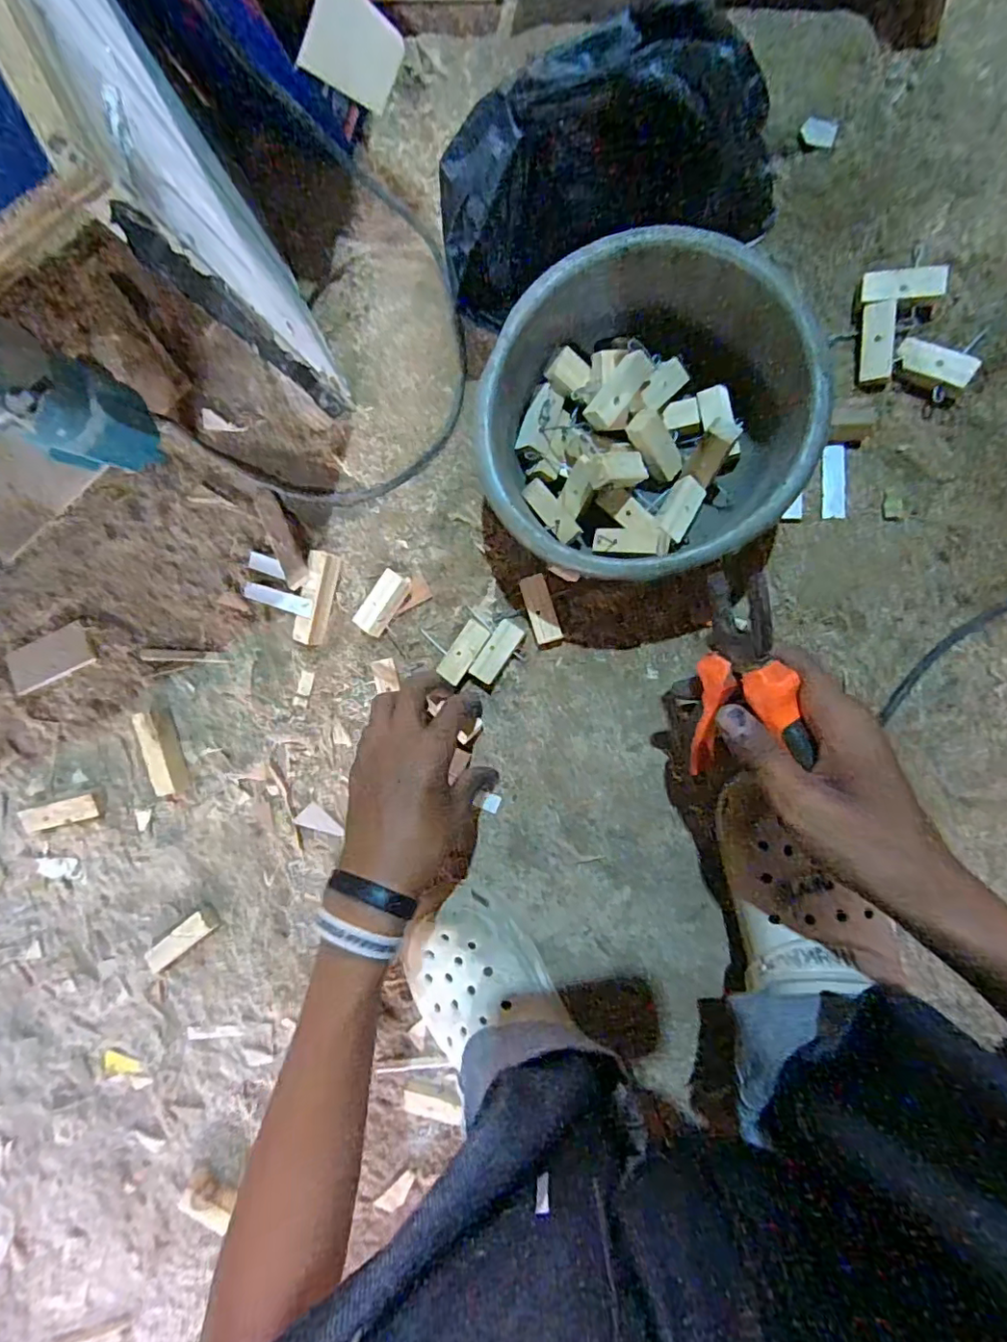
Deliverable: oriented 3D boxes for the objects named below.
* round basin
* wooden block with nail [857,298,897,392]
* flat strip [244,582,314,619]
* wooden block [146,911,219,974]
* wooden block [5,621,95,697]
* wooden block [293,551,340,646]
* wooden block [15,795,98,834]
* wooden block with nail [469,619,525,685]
[{"bbox_3d":[0.093,-0.167,0.391,0.205,0.087,0.202,1,93,9],"label":"round basin"},{"bbox_3d":[0.270,-0.234,0.410,0.021,0.010,0.058,-1,93,9],"label":"wooden block with nail"},{"bbox_3d":[-0.192,-0.061,0.482,0.079,0.004,0.015,17,85,24],"label":"flat strip"},{"bbox_3d":[-0.304,0.254,0.528,0.084,0.009,0.024,-38,87,10],"label":"wooden block"},{"bbox_3d":[-0.421,-0.012,0.526,0.091,0.008,0.040,-22,90,10],"label":"wooden block"},{"bbox_3d":[-0.156,-0.060,0.471,0.023,0.019,0.077,15,96,8],"label":"wooden block"},{"bbox_3d":[-0.412,0.132,0.524,0.070,0.011,0.022,-13,91,-3],"label":"wooden block"},{"bbox_3d":[-0.004,-0.015,0.449,0.022,0.016,0.051,34,98,6],"label":"wooden block with nail"}]

